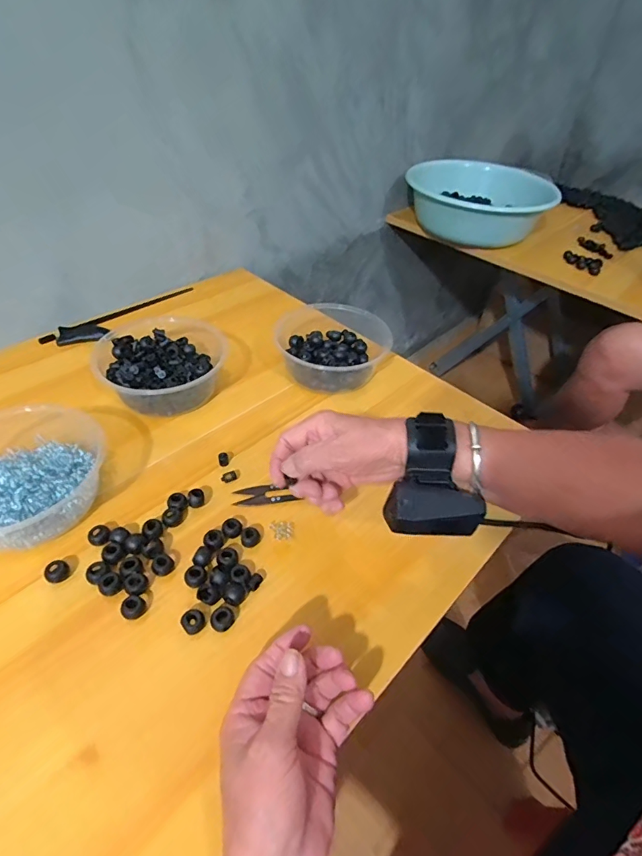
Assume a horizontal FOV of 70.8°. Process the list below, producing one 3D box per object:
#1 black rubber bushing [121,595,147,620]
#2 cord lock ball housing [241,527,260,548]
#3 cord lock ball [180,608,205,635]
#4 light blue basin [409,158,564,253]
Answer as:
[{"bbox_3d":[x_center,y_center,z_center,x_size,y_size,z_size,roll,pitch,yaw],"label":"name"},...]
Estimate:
[{"bbox_3d":[-0.142,0.136,0.341,0.014,0.012,0.016,27,48,20],"label":"black rubber bushing"},{"bbox_3d":[-0.061,0.095,0.392,0.016,0.009,0.016,-4,45,-11],"label":"cord lock ball housing"},{"bbox_3d":[-0.095,0.146,0.339,0.015,0.014,0.016,3,44,-3],"label":"cord lock ball"},{"bbox_3d":[0.293,-0.425,0.863,0.260,0.102,0.207,13,44,7],"label":"light blue basin"}]

